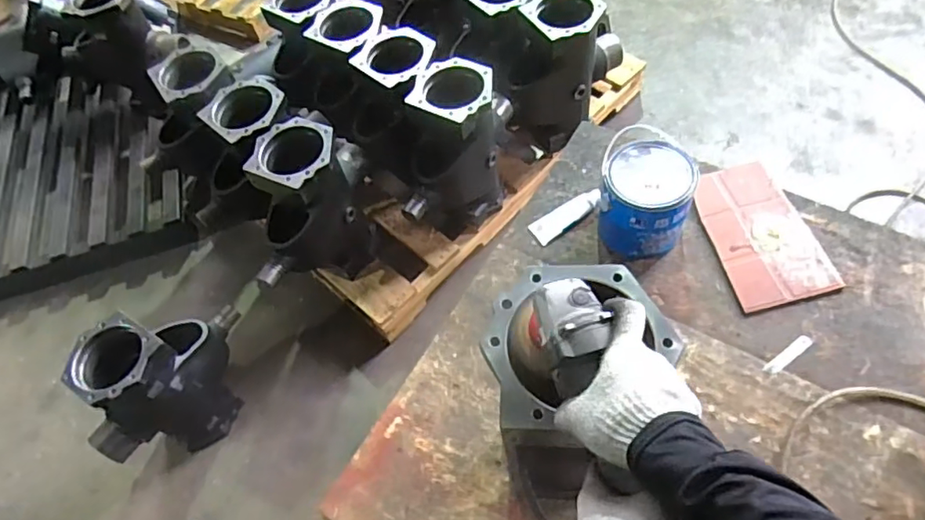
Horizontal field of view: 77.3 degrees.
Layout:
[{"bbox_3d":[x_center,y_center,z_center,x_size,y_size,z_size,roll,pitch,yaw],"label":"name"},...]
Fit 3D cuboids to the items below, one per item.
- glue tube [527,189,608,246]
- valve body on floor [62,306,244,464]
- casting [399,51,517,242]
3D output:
[{"bbox_3d":[0.205,-0.088,1.127,0.155,0.024,0.060,-30,60,-11],"label":"glue tube"},{"bbox_3d":[-0.694,0.282,1.369,0.234,0.422,0.359,2,61,10],"label":"valve body on floor"},{"bbox_3d":[-0.008,-0.251,1.478,0.220,0.430,0.346,3,59,9],"label":"casting"}]

